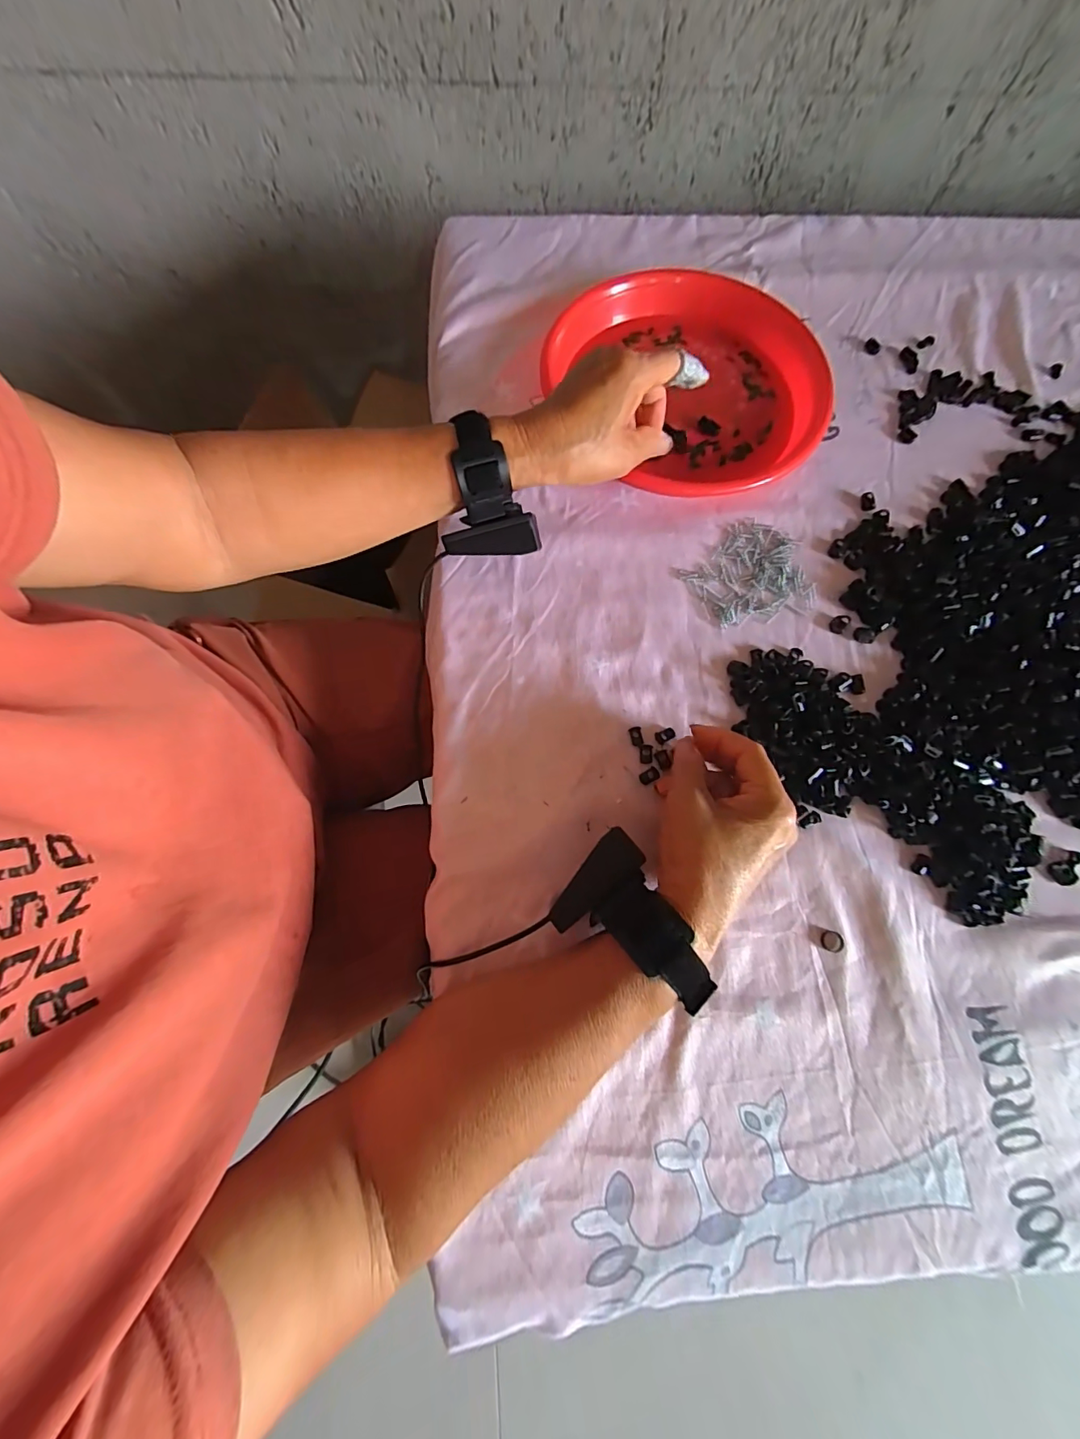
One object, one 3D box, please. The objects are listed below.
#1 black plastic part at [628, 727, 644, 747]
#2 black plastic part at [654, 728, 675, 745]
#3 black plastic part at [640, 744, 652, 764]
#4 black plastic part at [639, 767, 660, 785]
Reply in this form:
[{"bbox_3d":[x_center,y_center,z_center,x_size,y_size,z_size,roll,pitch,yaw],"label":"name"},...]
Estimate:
[{"bbox_3d":[0.072,0.012,0.354,0.009,0.004,0.015,-7,75,-3],"label":"black plastic part"},{"bbox_3d":[0.094,0.012,0.354,0.015,0.004,0.010,-22,76,-7],"label":"black plastic part"},{"bbox_3d":[0.079,0.026,0.350,0.009,0.004,0.013,1,74,-1],"label":"black plastic part"},{"bbox_3d":[0.080,0.042,0.345,0.014,0.004,0.009,-31,77,-9],"label":"black plastic part"}]

